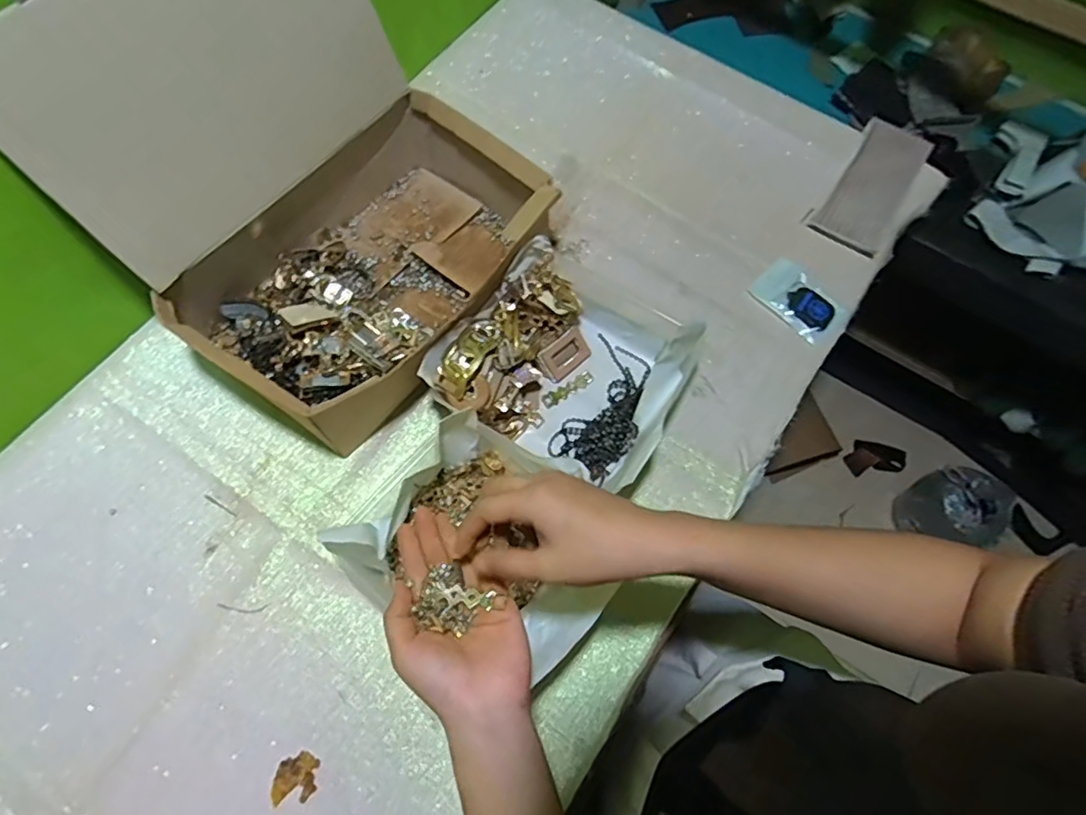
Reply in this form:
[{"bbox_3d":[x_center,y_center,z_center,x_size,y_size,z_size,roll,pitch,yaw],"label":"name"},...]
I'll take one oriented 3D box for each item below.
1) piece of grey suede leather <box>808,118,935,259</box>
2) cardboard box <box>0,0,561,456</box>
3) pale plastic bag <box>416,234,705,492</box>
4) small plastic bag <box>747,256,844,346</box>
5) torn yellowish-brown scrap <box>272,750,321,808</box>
[{"bbox_3d":[0.397,-0.265,0.699,0.080,0.027,0.178,33,71,10],"label":"piece of grey suede leather"},{"bbox_3d":[-0.188,-0.194,0.511,0.293,0.288,0.321,38,72,11],"label":"cardboard box"},{"bbox_3d":[0.027,-0.047,0.568,0.210,0.082,0.203,28,70,8],"label":"pale plastic bag"},{"bbox_3d":[0.284,-0.122,0.648,0.063,0.014,0.095,-39,75,-16],"label":"small plastic bag"},{"bbox_3d":[-0.198,0.297,0.468,0.034,0.004,0.035,-2,69,-3],"label":"torn yellowish-brown scrap"}]

